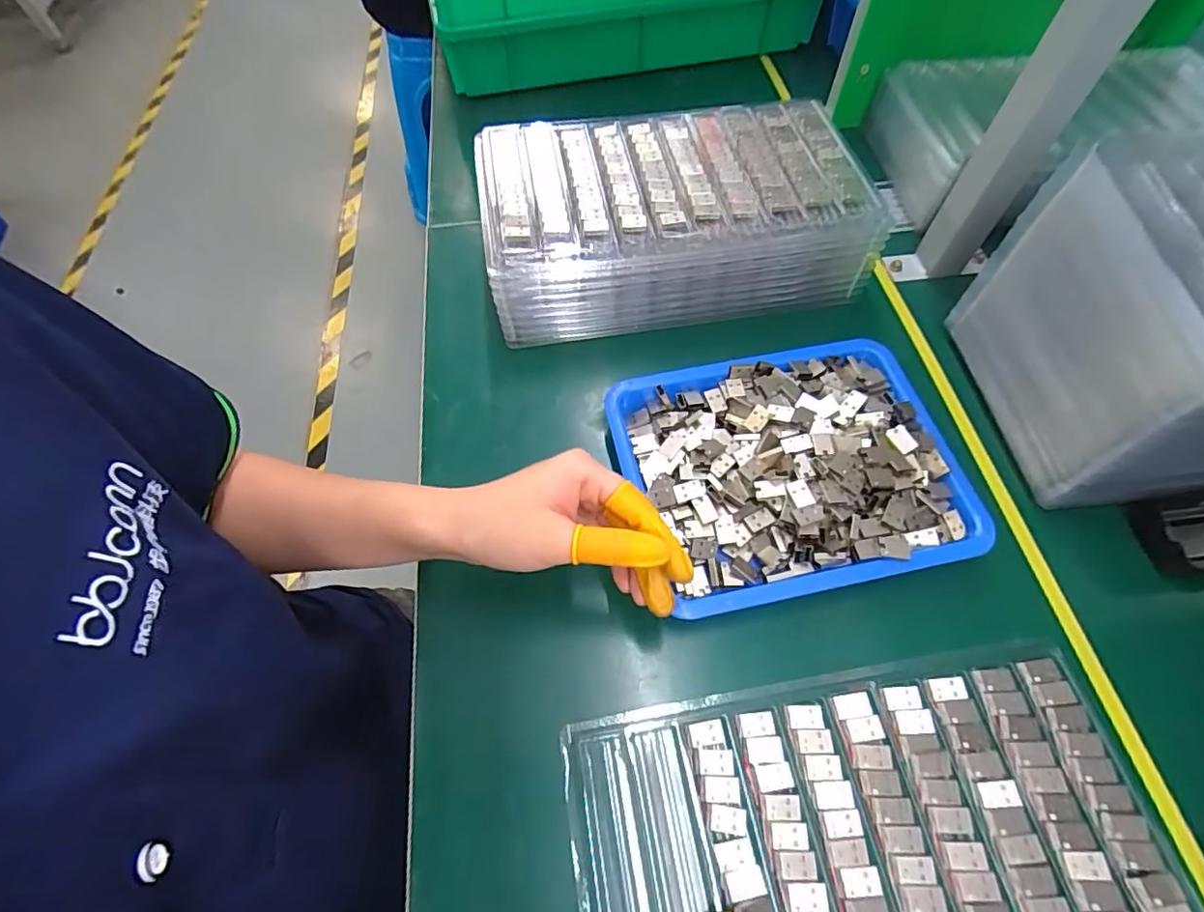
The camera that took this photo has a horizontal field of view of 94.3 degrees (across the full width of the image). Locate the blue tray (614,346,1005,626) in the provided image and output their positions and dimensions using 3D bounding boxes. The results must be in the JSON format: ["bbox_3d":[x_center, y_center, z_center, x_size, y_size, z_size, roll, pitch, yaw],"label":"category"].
[{"bbox_3d":[0.124,0.005,0.375,0.218,0.032,0.172,-11,60,-3],"label":"blue tray"}]

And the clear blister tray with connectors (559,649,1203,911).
[{"bbox_3d":[0.133,0.198,0.282,0.289,0.010,0.156,-8,60,-1],"label":"clear blister tray with connectors"}]

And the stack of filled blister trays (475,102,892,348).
[{"bbox_3d":[0.053,-0.198,0.469,0.295,0.089,0.168,-9,60,-2],"label":"stack of filled blister trays"}]

